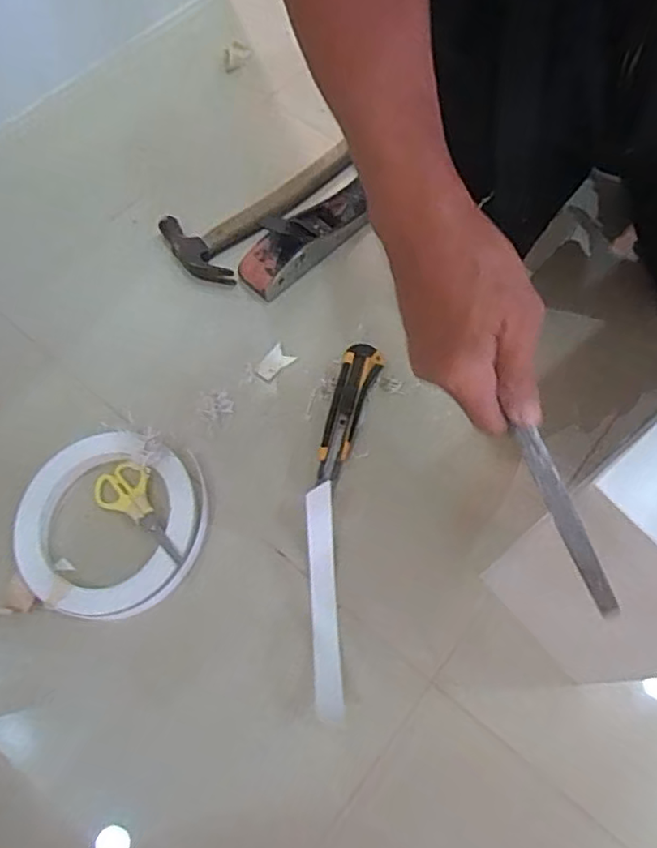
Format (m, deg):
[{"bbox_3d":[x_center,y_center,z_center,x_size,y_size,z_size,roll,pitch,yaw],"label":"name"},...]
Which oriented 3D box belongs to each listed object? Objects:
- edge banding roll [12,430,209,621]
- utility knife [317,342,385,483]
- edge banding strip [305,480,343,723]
[{"bbox_3d":[-0.199,0.089,0.551,0.163,0.041,0.168,0,65,-1],"label":"edge banding roll"},{"bbox_3d":[0.019,-0.015,0.608,0.038,0.019,0.150,16,66,7],"label":"utility knife"},{"bbox_3d":[-0.004,0.153,0.518,0.025,0.075,0.181,-2,65,-2],"label":"edge banding strip"}]

